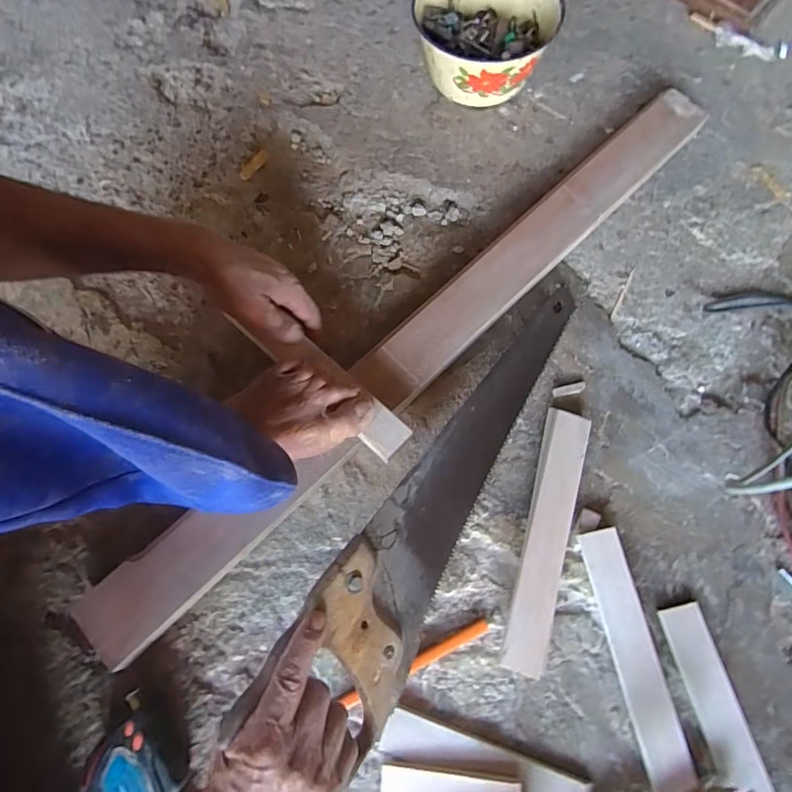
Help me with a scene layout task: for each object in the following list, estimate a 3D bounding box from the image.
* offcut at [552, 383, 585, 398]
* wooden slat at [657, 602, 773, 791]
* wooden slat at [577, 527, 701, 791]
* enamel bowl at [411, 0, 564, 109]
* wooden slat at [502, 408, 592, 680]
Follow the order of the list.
[{"bbox_3d":[0.190,-0.006,0.529,0.037,0.007,0.011,-13,73,-3],"label":"offcut"},{"bbox_3d":[0.293,0.312,0.416,0.039,0.014,0.245,-12,73,-3],"label":"wooden slat"},{"bbox_3d":[0.217,0.234,0.440,0.038,0.017,0.216,-11,73,-2],"label":"wooden slat"},{"bbox_3d":[0.117,-0.468,0.639,0.174,0.092,0.169,0,72,1],"label":"enamel bowl"},{"bbox_3d":[0.147,0.131,0.463,0.039,0.009,0.246,15,70,7],"label":"wooden slat"}]

